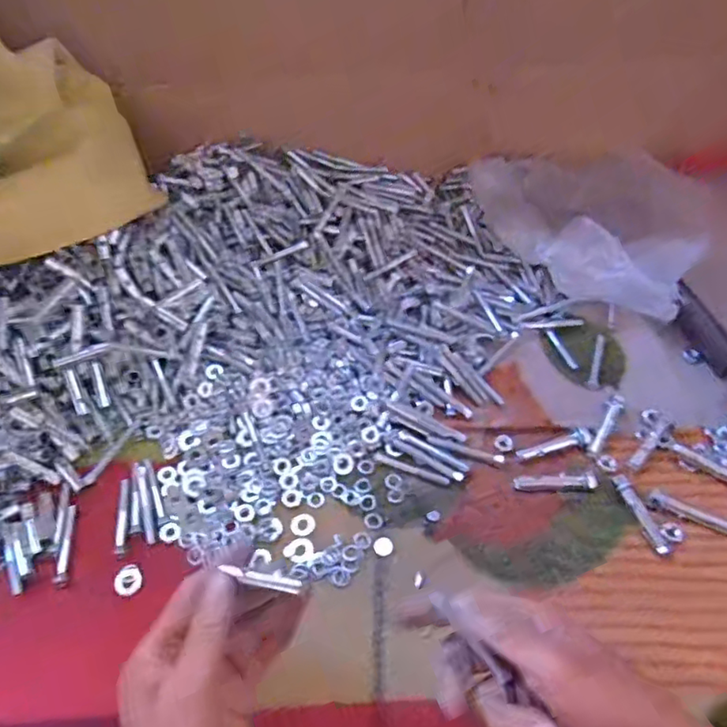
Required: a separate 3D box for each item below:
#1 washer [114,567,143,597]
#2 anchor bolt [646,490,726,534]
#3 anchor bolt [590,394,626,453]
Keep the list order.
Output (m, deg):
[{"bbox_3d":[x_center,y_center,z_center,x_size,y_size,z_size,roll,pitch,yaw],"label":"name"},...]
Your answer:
[{"bbox_3d":[-0.157,0.146,0.383,0.019,0.004,0.018,-1,52,1],"label":"washer"},{"bbox_3d":[0.224,0.103,0.391,0.058,0.006,0.012,20,55,17],"label":"anchor bolt"},{"bbox_3d":[0.185,0.045,0.439,0.013,0.010,0.051,29,58,23],"label":"anchor bolt"}]

